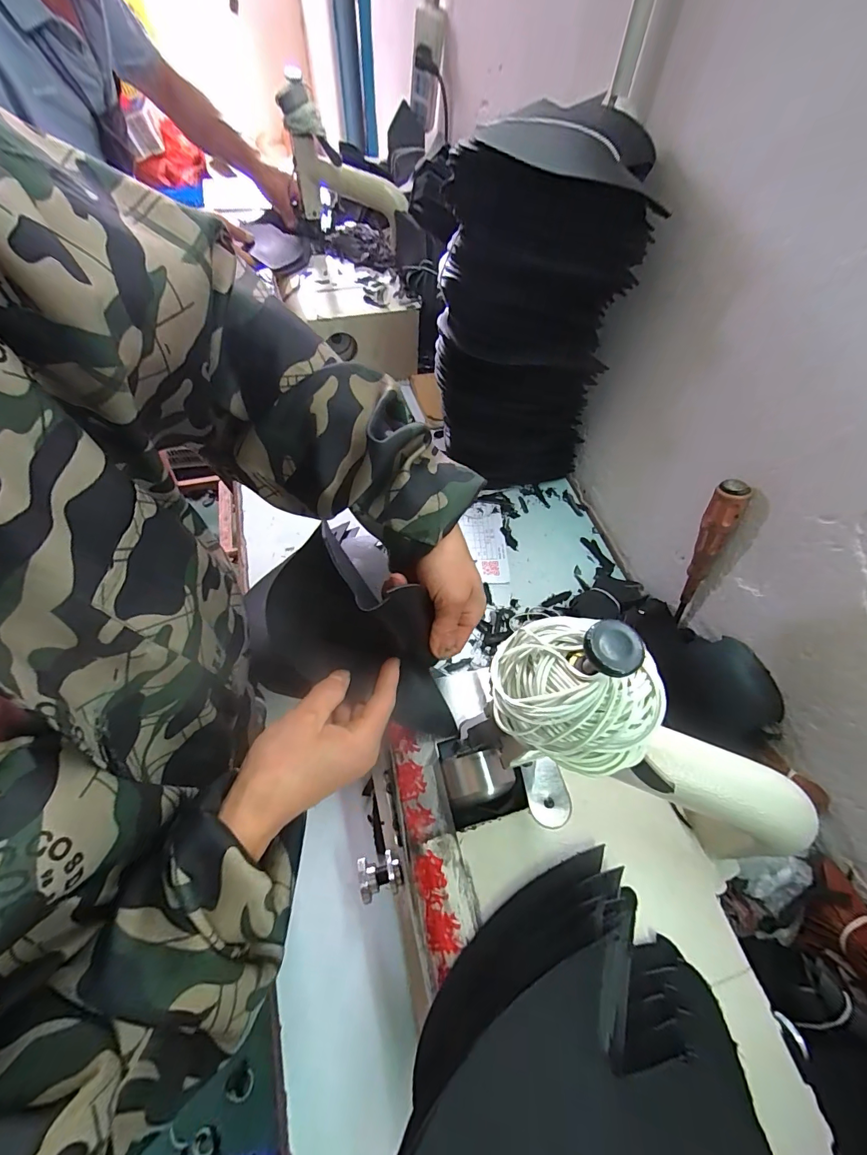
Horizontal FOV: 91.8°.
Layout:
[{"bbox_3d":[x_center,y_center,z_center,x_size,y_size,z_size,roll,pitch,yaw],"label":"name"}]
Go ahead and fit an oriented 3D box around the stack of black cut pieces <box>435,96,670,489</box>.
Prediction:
[{"bbox_3d":[0.120,-0.298,0.556,0.218,0.402,0.169,15,58,7],"label":"stack of black cut pieces"}]

